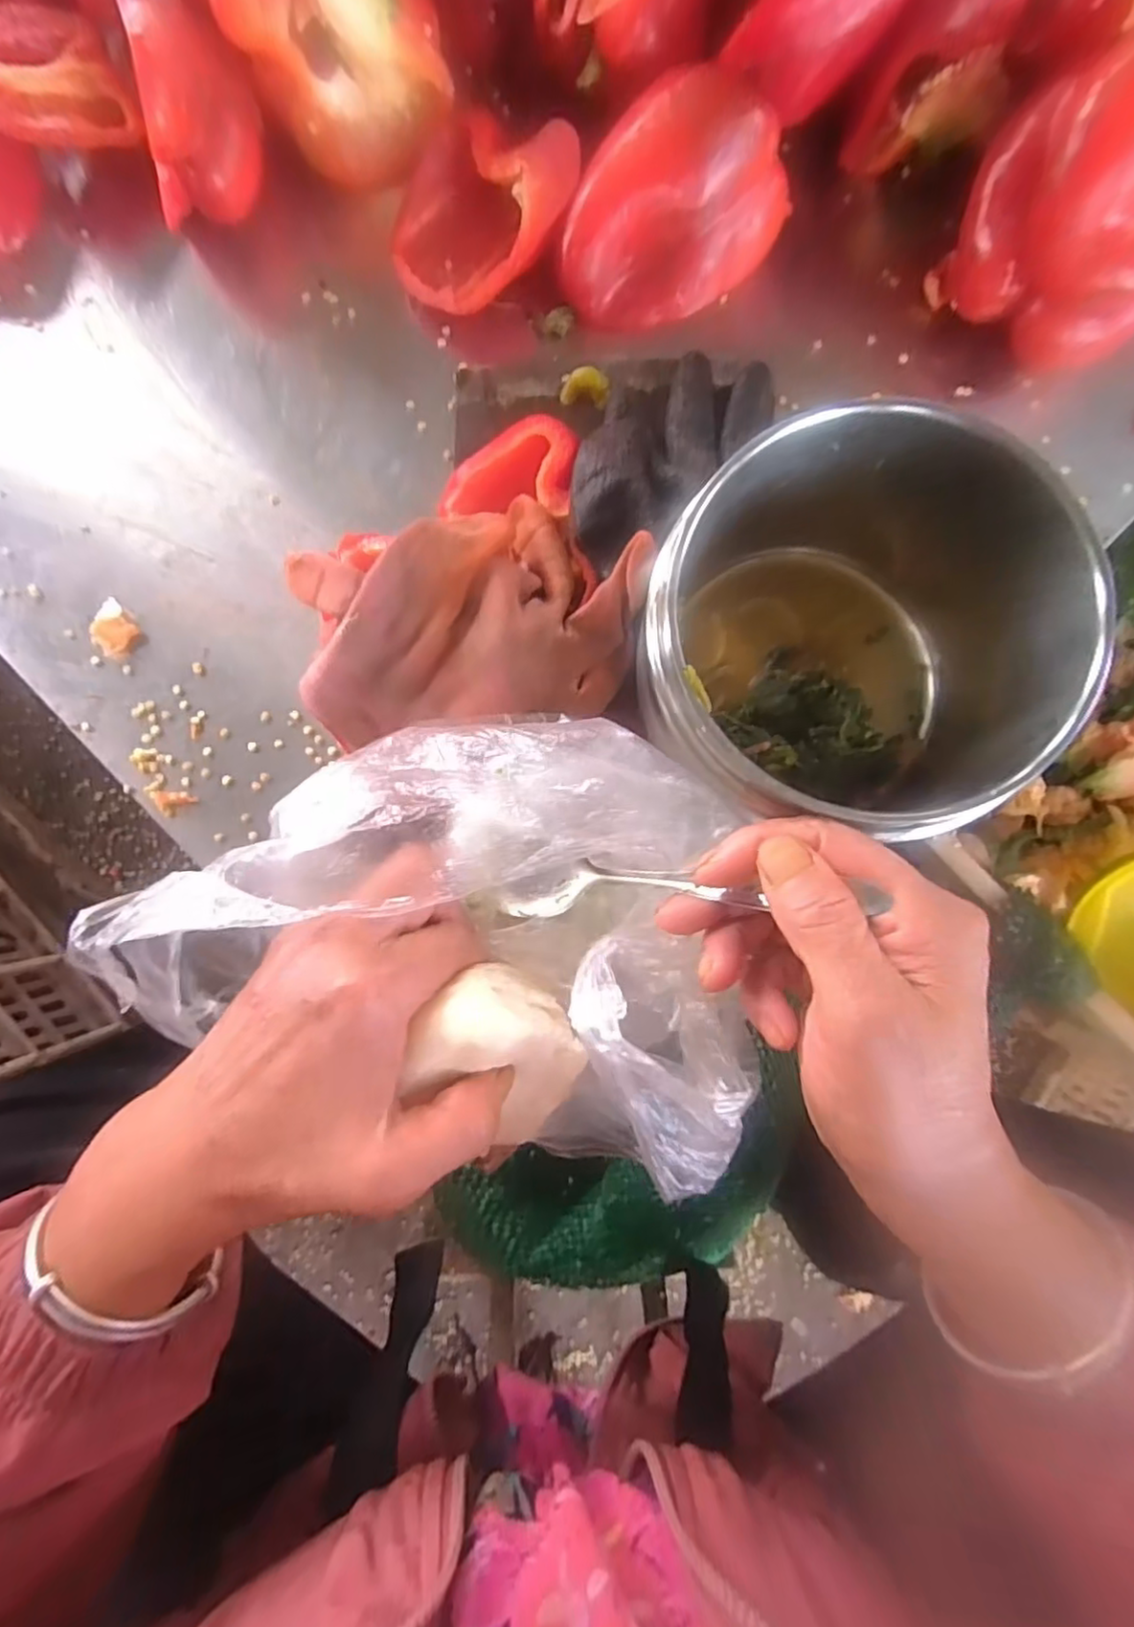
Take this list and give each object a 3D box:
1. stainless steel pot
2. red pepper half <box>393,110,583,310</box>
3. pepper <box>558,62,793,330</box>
[{"bbox_3d":[0.102,-0.066,0.266,0.142,0.105,0.133,0,86,1],"label":"stainless steel pot"},{"bbox_3d":[-0.049,-0.314,0.347,0.090,0.044,0.096,41,88,3],"label":"red pepper half"},{"bbox_3d":[0.053,-0.308,0.335,0.120,0.061,0.067,-24,86,-1],"label":"pepper"}]

